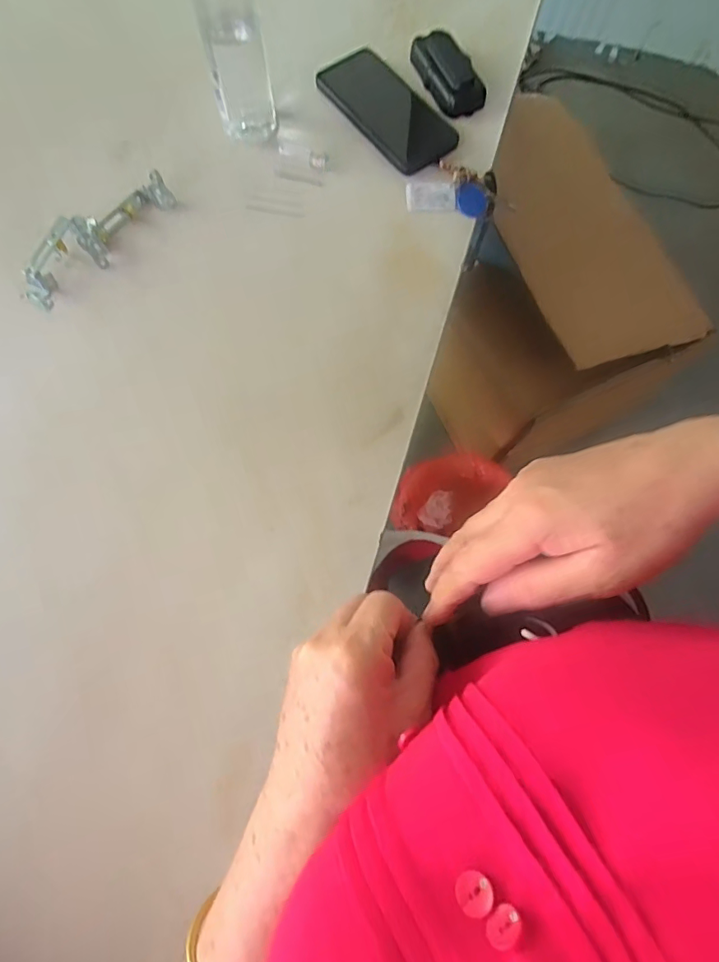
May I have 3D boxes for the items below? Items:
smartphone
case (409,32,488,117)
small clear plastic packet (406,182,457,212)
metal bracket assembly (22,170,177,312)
[{"bbox_3d":[0.027,-0.398,0.521,0.077,0.006,0.164,-37,79,-9],"label":"smartphone"},{"bbox_3d":[0.096,-0.445,0.532,0.049,0.021,0.099,-27,78,-7],"label":"case"},{"bbox_3d":[0.073,-0.288,0.497,0.050,0.005,0.033,-5,76,-2],"label":"small clear plastic packet"},{"bbox_3d":[-0.257,-0.237,0.467,0.057,0.022,0.169,39,79,9],"label":"metal bracket assembly"}]

